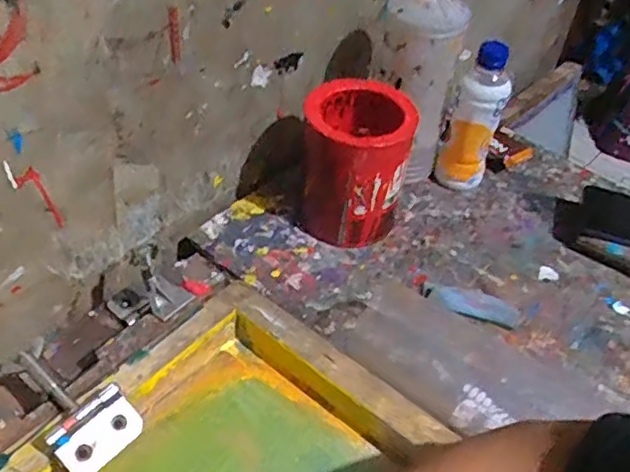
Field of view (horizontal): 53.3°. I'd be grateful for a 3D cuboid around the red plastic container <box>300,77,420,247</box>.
[{"bbox_3d":[0.041,-0.072,0.647,0.104,0.141,0.102,9,46,4],"label":"red plastic container"}]

